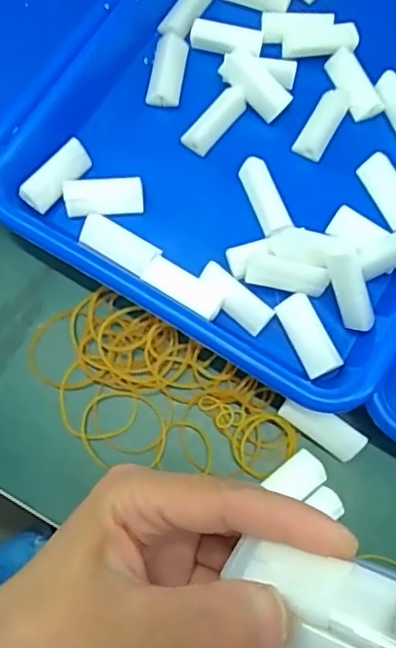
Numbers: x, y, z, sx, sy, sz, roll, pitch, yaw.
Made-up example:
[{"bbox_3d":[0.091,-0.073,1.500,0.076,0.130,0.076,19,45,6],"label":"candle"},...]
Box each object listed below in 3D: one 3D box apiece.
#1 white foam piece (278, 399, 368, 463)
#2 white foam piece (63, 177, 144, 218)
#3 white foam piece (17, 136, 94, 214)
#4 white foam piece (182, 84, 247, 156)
[{"bbox_3d":[0.067,0.055,0.317,0.046,0.008,0.019,35,105,9],"label":"white foam piece"},{"bbox_3d":[-0.055,-0.075,0.346,0.045,0.013,0.017,-4,74,-3],"label":"white foam piece"},{"bbox_3d":[-0.082,-0.087,0.344,0.015,0.015,0.048,40,77,10],"label":"white foam piece"},{"bbox_3d":[0.011,-0.125,0.363,0.015,0.011,0.049,38,76,9],"label":"white foam piece"}]

